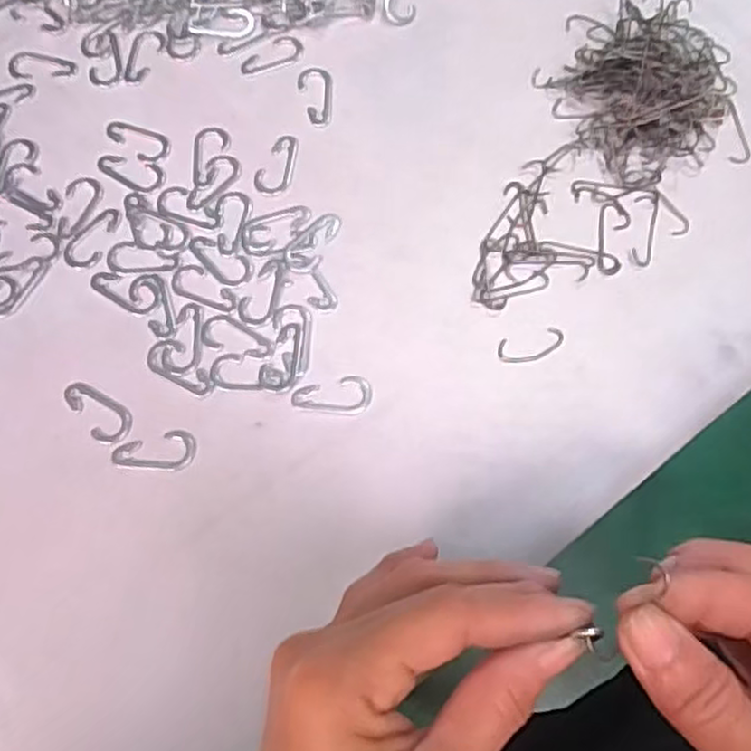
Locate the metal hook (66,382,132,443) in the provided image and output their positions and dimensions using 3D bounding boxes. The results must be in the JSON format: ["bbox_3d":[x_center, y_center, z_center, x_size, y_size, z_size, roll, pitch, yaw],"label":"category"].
[{"bbox_3d":[-0.131,0.017,0.336,0.036,0.004,0.019,29,74,8],"label":"metal hook"}]

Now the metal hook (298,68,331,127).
[{"bbox_3d":[-0.033,-0.153,0.395,0.018,0.004,0.035,-4,73,-2],"label":"metal hook"}]

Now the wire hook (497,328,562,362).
[{"bbox_3d":[0.076,-0.014,0.349,0.033,0.004,0.014,-14,73,-5],"label":"wire hook"}]

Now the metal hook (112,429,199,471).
[{"bbox_3d":[-0.102,0.033,0.332,0.036,0.004,0.019,5,73,1],"label":"metal hook"}]

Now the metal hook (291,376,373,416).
[{"bbox_3d":[-0.020,0.008,0.343,0.037,0.004,0.019,7,73,1],"label":"metal hook"}]

